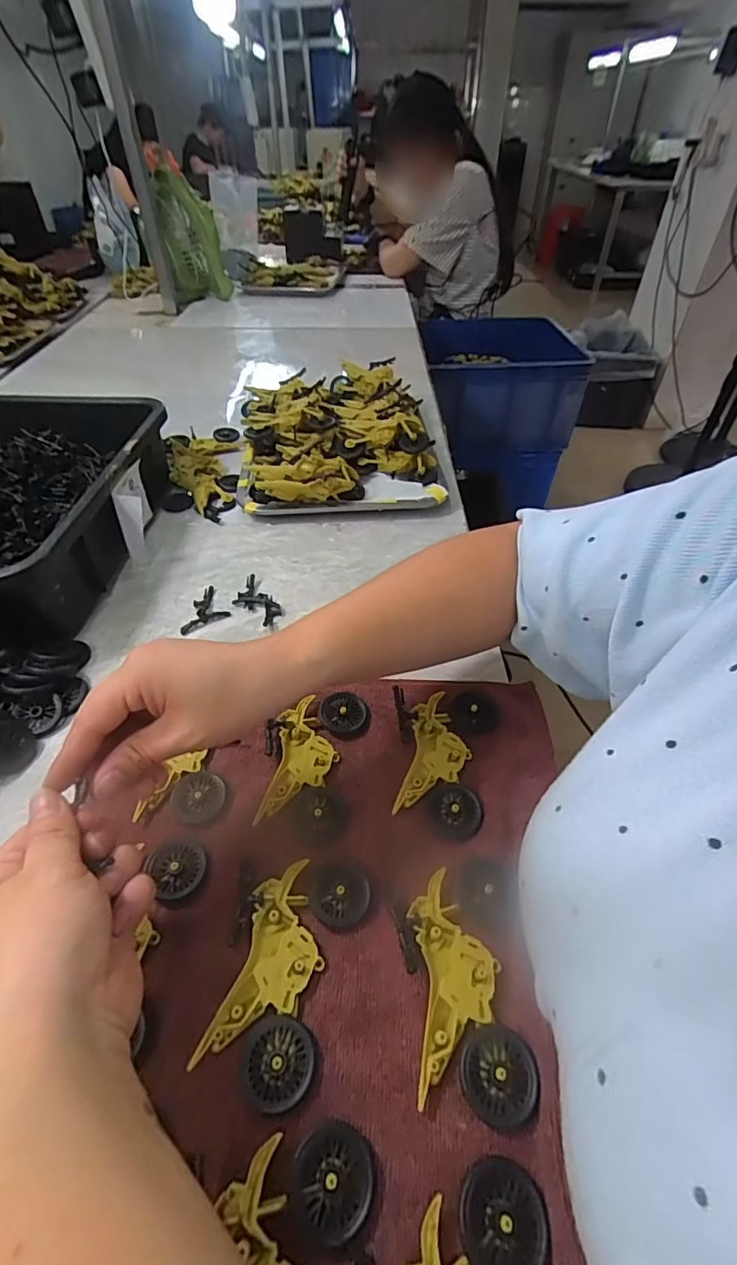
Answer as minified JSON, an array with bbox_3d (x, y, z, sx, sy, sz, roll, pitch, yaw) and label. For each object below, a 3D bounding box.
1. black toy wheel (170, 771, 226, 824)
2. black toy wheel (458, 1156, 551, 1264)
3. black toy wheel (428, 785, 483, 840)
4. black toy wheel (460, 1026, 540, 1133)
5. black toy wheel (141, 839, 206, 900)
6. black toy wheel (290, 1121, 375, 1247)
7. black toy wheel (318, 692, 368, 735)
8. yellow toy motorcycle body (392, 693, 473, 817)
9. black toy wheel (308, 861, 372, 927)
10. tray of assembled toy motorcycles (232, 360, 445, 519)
[{"bbox_3d":[-0.119,0.113,0.353,0.037,0.004,0.035,0,45,0],"label":"black toy wheel"},{"bbox_3d":[0.057,0.251,0.215,0.035,0.009,0.037,11,46,10],"label":"black toy wheel"},{"bbox_3d":[0.059,0.122,0.346,0.035,0.009,0.035,0,45,0],"label":"black toy wheel"},{"bbox_3d":[0.064,0.218,0.250,0.036,0.004,0.037,3,45,-3],"label":"black toy wheel"},{"bbox_3d":[-0.122,0.148,0.321,0.032,0.006,0.037,-28,52,-25],"label":"black toy wheel"},{"bbox_3d":[-0.016,0.242,0.224,0.035,0.009,0.035,0,45,0],"label":"black toy wheel"},{"bbox_3d":[-0.020,0.063,0.402,0.036,0.008,0.031,6,45,6],"label":"black toy wheel"},{"bbox_3d":[0.051,0.090,0.380,0.045,0.011,0.100,9,46,8],"label":"yellow toy motorcycle body"},{"bbox_3d":[-0.018,0.159,0.309,0.036,0.007,0.035,0,45,0],"label":"black toy wheel"},{"bbox_3d":[-0.045,-0.273,0.707,0.259,0.070,0.328,-4,45,-5],"label":"tray of assembled toy motorcycles"}]

